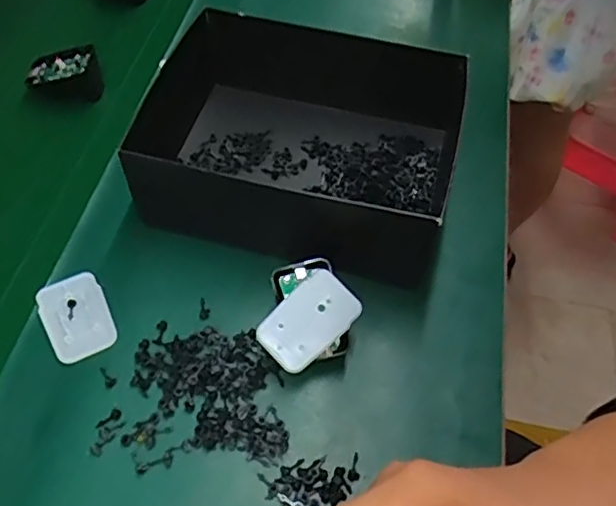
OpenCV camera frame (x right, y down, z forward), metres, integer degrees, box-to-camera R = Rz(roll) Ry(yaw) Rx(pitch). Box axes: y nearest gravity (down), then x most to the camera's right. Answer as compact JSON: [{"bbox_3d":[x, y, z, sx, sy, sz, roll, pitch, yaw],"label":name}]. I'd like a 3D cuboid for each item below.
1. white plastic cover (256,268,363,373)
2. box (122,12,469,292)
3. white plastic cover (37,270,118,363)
[{"bbox_3d":[0.001,0.046,0.417,0.069,0.004,0.044,-43,77,-12],"label":"white plastic cover"},{"bbox_3d":[-0.011,-0.094,0.502,0.253,0.083,0.189,12,55,8],"label":"box"},{"bbox_3d":[-0.167,0.046,0.440,0.045,0.006,0.067,-24,58,-16],"label":"white plastic cover"}]

